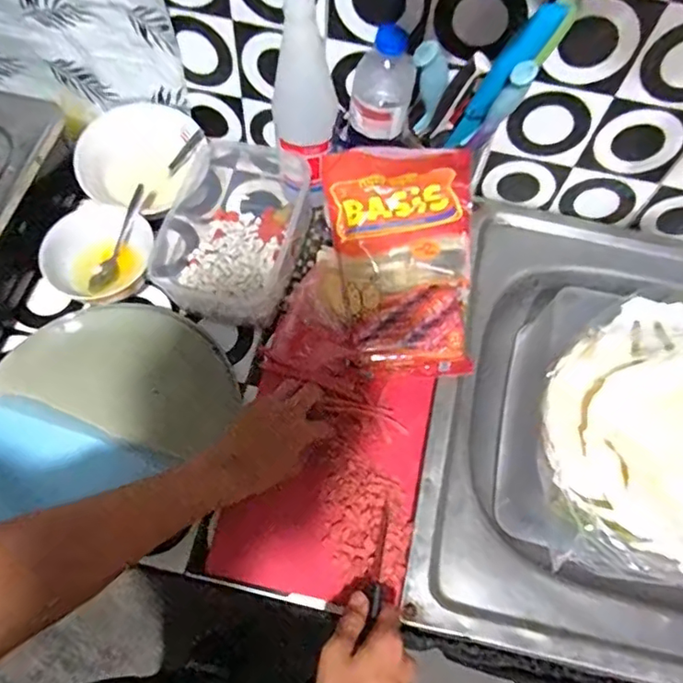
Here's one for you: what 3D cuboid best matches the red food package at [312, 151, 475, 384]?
[{"bbox_3d":[0.056,-0.079,0.600,0.156,0.027,0.227,-2,99,1],"label":"red food package"}]

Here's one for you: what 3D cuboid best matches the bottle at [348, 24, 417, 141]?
[{"bbox_3d":[0.041,-0.254,0.568,0.060,0.104,0.048,7,65,0],"label":"bottle"}]

